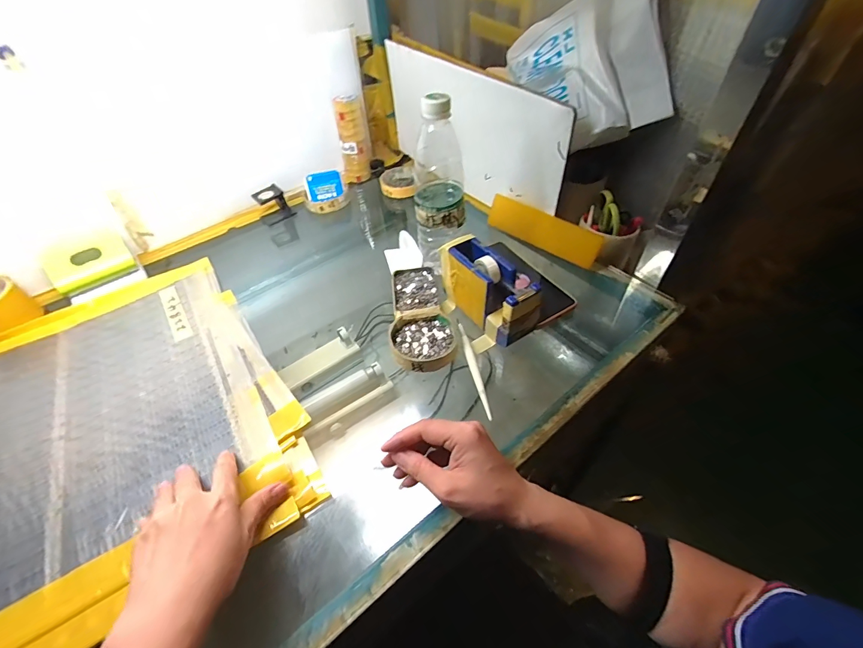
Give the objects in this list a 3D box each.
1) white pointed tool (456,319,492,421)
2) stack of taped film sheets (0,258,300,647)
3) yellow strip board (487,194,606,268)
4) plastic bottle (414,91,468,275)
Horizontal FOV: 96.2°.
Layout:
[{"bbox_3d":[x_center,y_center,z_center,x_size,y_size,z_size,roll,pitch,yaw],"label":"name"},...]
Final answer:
[{"bbox_3d":[0.047,0.045,0.442,0.010,0.004,0.137,-9,47,-4],"label":"white pointed tool"},{"bbox_3d":[-0.458,0.149,0.391,0.532,0.019,0.440,-27,52,-19],"label":"stack of taped film sheets"},{"bbox_3d":[0.168,-0.144,0.592,0.181,0.052,0.017,34,58,30],"label":"yellow strip board"},{"bbox_3d":[0.010,-0.171,0.492,0.066,0.206,0.076,-13,48,-7],"label":"plastic bottle"}]

